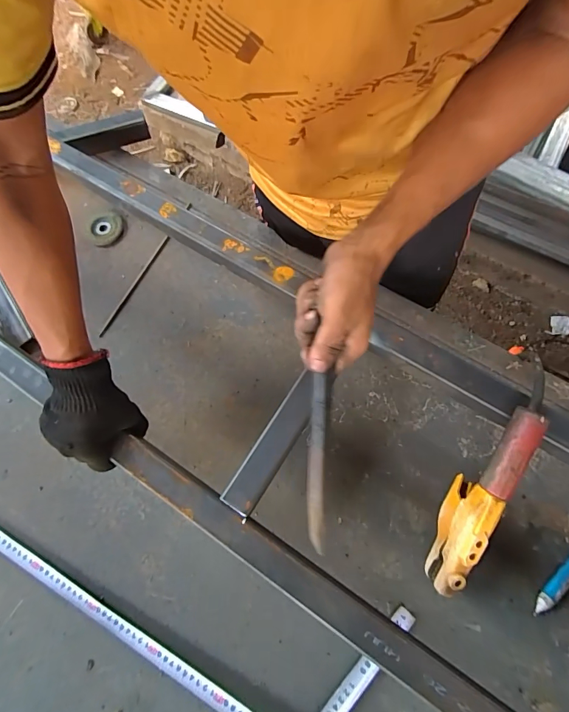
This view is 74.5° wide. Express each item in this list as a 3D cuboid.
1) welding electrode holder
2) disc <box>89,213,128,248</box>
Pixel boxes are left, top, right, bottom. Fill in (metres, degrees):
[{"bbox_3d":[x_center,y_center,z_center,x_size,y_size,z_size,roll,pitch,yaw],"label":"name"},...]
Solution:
[{"bbox_3d":[0.242,0.173,0.466,0.041,0.069,0.241,26,100,11],"label":"welding electrode holder"},{"bbox_3d":[-0.324,-0.231,0.686,0.062,0.009,0.067,-1,70,2],"label":"disc"}]

